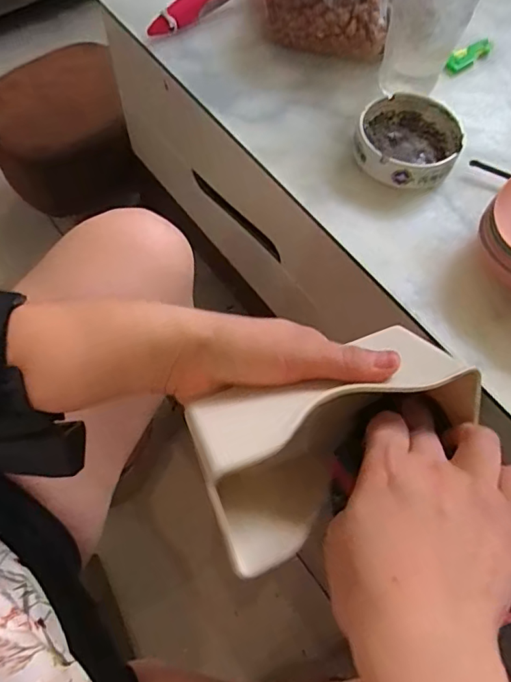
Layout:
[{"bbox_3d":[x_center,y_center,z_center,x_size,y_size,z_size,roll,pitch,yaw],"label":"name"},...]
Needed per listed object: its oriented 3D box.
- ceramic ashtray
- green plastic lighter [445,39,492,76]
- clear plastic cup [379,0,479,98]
[{"bbox_3d":[0.146,-0.192,0.491,0.096,0.035,0.098,1,65,-2],"label":"ceramic ashtray"},{"bbox_3d":[0.239,-0.321,0.570,0.073,0.010,0.025,-34,70,-17],"label":"green plastic lighter"},{"bbox_3d":[0.166,-0.304,0.490,0.072,0.134,0.080,20,65,7],"label":"clear plastic cup"}]

